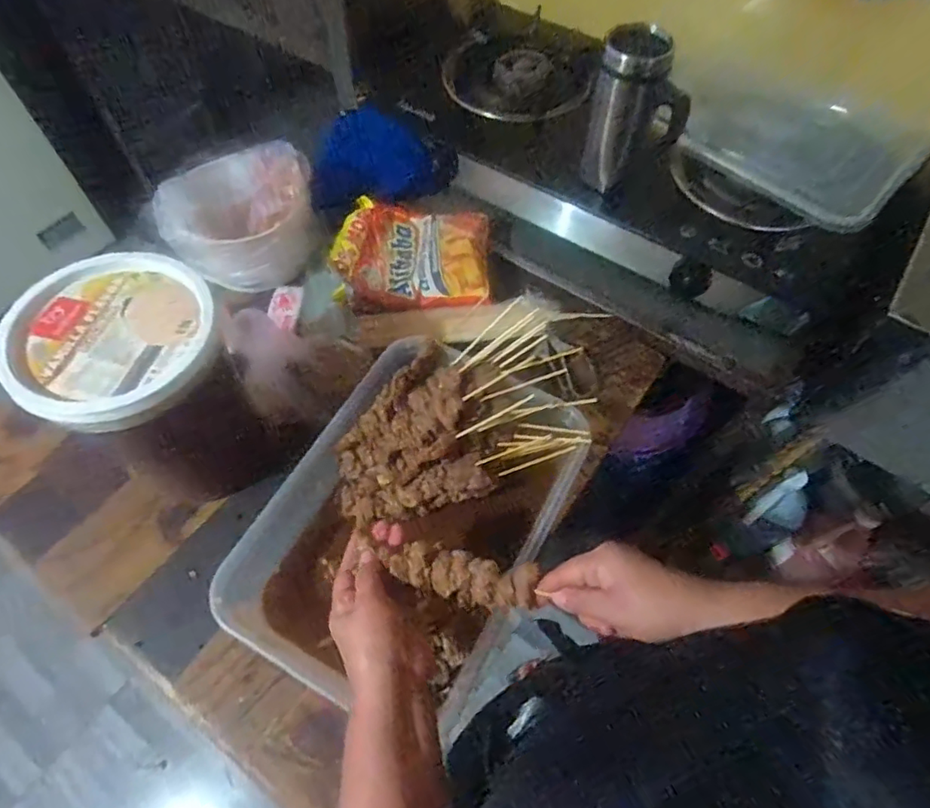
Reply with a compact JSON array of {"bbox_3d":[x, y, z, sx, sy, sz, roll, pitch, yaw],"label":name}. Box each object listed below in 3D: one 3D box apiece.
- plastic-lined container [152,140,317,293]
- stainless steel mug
[{"bbox_3d":[-0.303,-0.253,0.779,0.185,0.123,0.185,1,60,-1],"label":"plastic-lined container"},{"bbox_3d":[0.202,-0.342,0.697,0.074,0.184,0.095,-22,63,-13],"label":"stainless steel mug"}]

